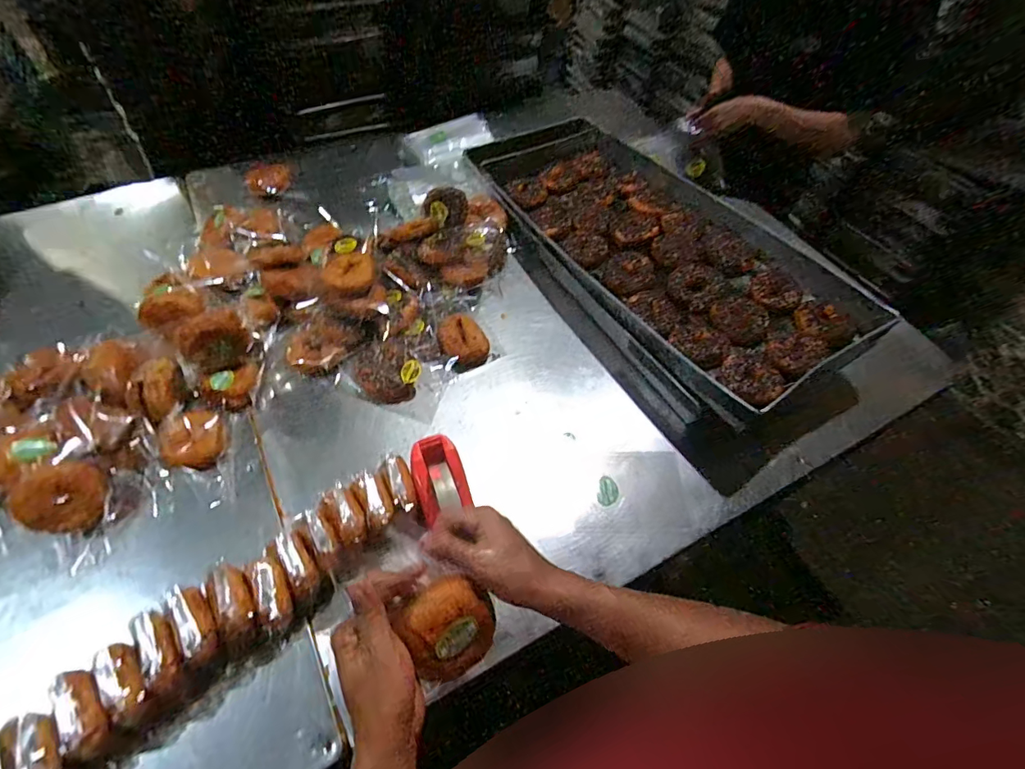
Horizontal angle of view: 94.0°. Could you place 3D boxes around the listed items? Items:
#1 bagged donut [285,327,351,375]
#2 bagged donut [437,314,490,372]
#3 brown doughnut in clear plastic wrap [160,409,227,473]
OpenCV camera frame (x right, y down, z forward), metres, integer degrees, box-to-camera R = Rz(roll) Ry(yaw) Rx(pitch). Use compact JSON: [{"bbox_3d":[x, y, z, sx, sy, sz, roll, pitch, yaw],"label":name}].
[{"bbox_3d":[-0.338,-0.061,0.828,0.112,0.050,0.075,3,59,-4],"label":"bagged donut"},{"bbox_3d":[-0.089,-0.078,0.870,0.083,0.021,0.102,-24,82,-21],"label":"bagged donut"},{"bbox_3d":[-0.485,0.084,0.735,0.075,0.050,0.087,11,59,2],"label":"brown doughnut in clear plastic wrap"}]

